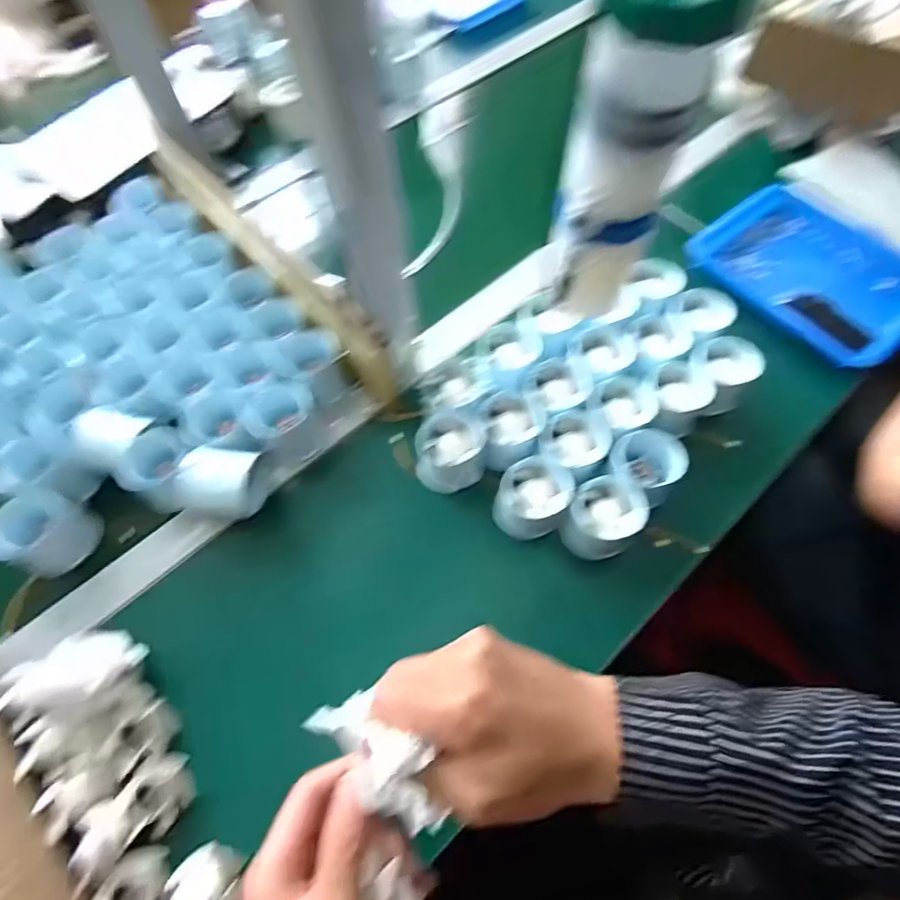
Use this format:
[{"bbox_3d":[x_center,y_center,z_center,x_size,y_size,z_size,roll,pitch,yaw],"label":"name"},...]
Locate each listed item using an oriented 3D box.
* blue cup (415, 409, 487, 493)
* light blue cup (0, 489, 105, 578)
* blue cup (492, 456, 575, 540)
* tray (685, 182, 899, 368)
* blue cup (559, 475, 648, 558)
[{"bbox_3d":[0.002,0.001,0.452,0.057,0.043,0.059,-1,63,1],"label":"blue cup"},{"bbox_3d":[-0.344,0.069,0.439,0.050,0.058,0.061,20,65,11],"label":"light blue cup"},{"bbox_3d":[0.069,0.040,0.433,0.054,0.058,0.053,-1,63,1],"label":"blue cup"},{"bbox_3d":[0.393,-0.193,0.563,0.179,0.027,0.224,-33,67,-15],"label":"tray"},{"bbox_3d":[0.126,0.056,0.425,0.054,0.057,0.054,-1,63,1],"label":"blue cup"}]

